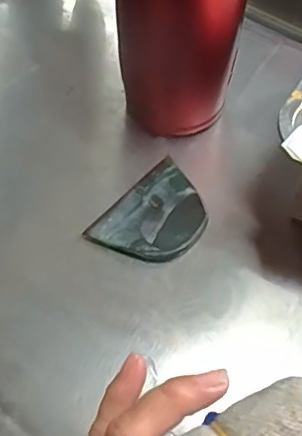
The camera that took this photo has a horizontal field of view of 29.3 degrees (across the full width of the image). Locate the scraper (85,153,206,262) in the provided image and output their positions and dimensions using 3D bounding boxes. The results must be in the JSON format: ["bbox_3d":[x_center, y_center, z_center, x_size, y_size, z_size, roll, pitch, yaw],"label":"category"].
[{"bbox_3d":[0.006,-0.002,0.389,0.060,0.009,0.080,34,65,19],"label":"scraper"}]

